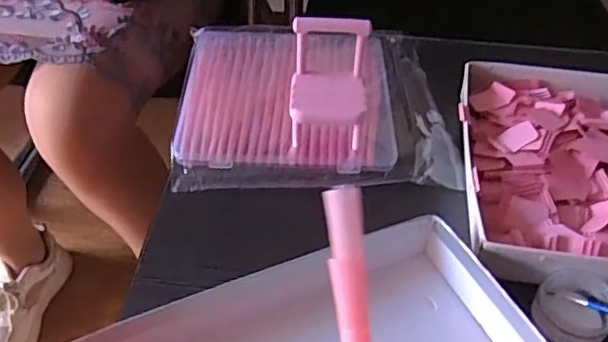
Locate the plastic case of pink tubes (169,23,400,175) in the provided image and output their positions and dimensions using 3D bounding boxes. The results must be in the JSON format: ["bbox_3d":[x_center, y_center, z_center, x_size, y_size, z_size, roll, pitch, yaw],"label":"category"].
[{"bbox_3d":[-0.017,-0.081,0.595,0.199,0.018,0.214,1,45,0],"label":"plastic case of pink tubes"}]

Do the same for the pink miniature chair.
[{"bbox_3d":[0.021,-0.068,0.517,0.065,0.106,0.068,3,45,2],"label":"pink miniature chair"}]

